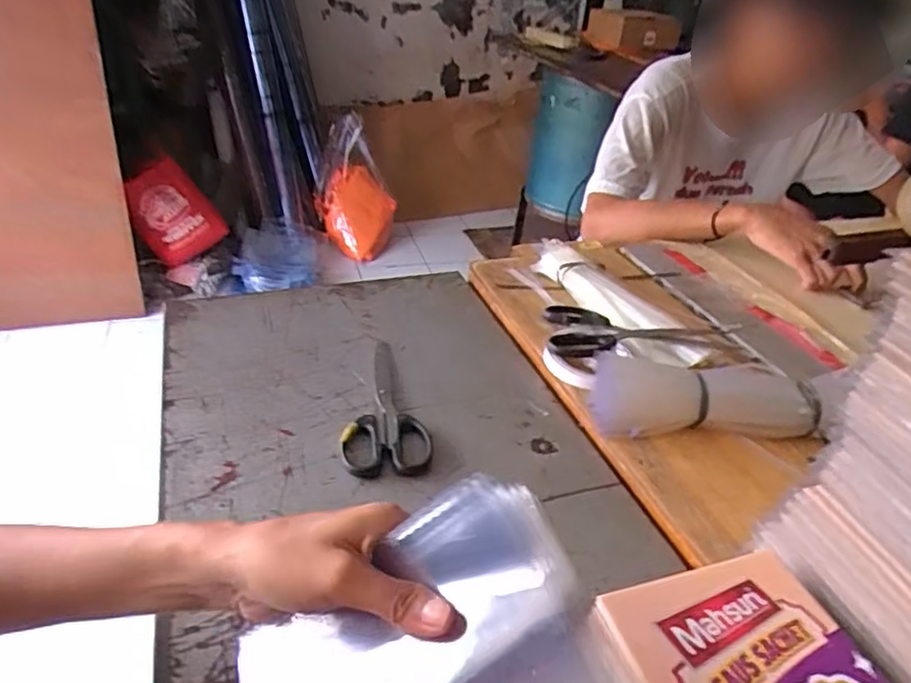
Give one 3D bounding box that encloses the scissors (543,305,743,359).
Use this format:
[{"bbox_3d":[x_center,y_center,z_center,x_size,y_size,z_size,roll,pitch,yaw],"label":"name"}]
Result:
[{"bbox_3d":[0.201,-0.009,0.680,0.207,0.025,0.101,4,33,-3],"label":"scissors"}]

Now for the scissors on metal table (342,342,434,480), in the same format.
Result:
[{"bbox_3d":[-0.059,0.056,0.597,0.076,0.005,0.203,4,33,-3],"label":"scissors on metal table"}]

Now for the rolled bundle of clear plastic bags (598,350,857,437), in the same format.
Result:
[{"bbox_3d":[0.225,0.051,0.579,0.198,0.054,0.080,6,33,2],"label":"rolled bundle of clear plastic bags"}]

